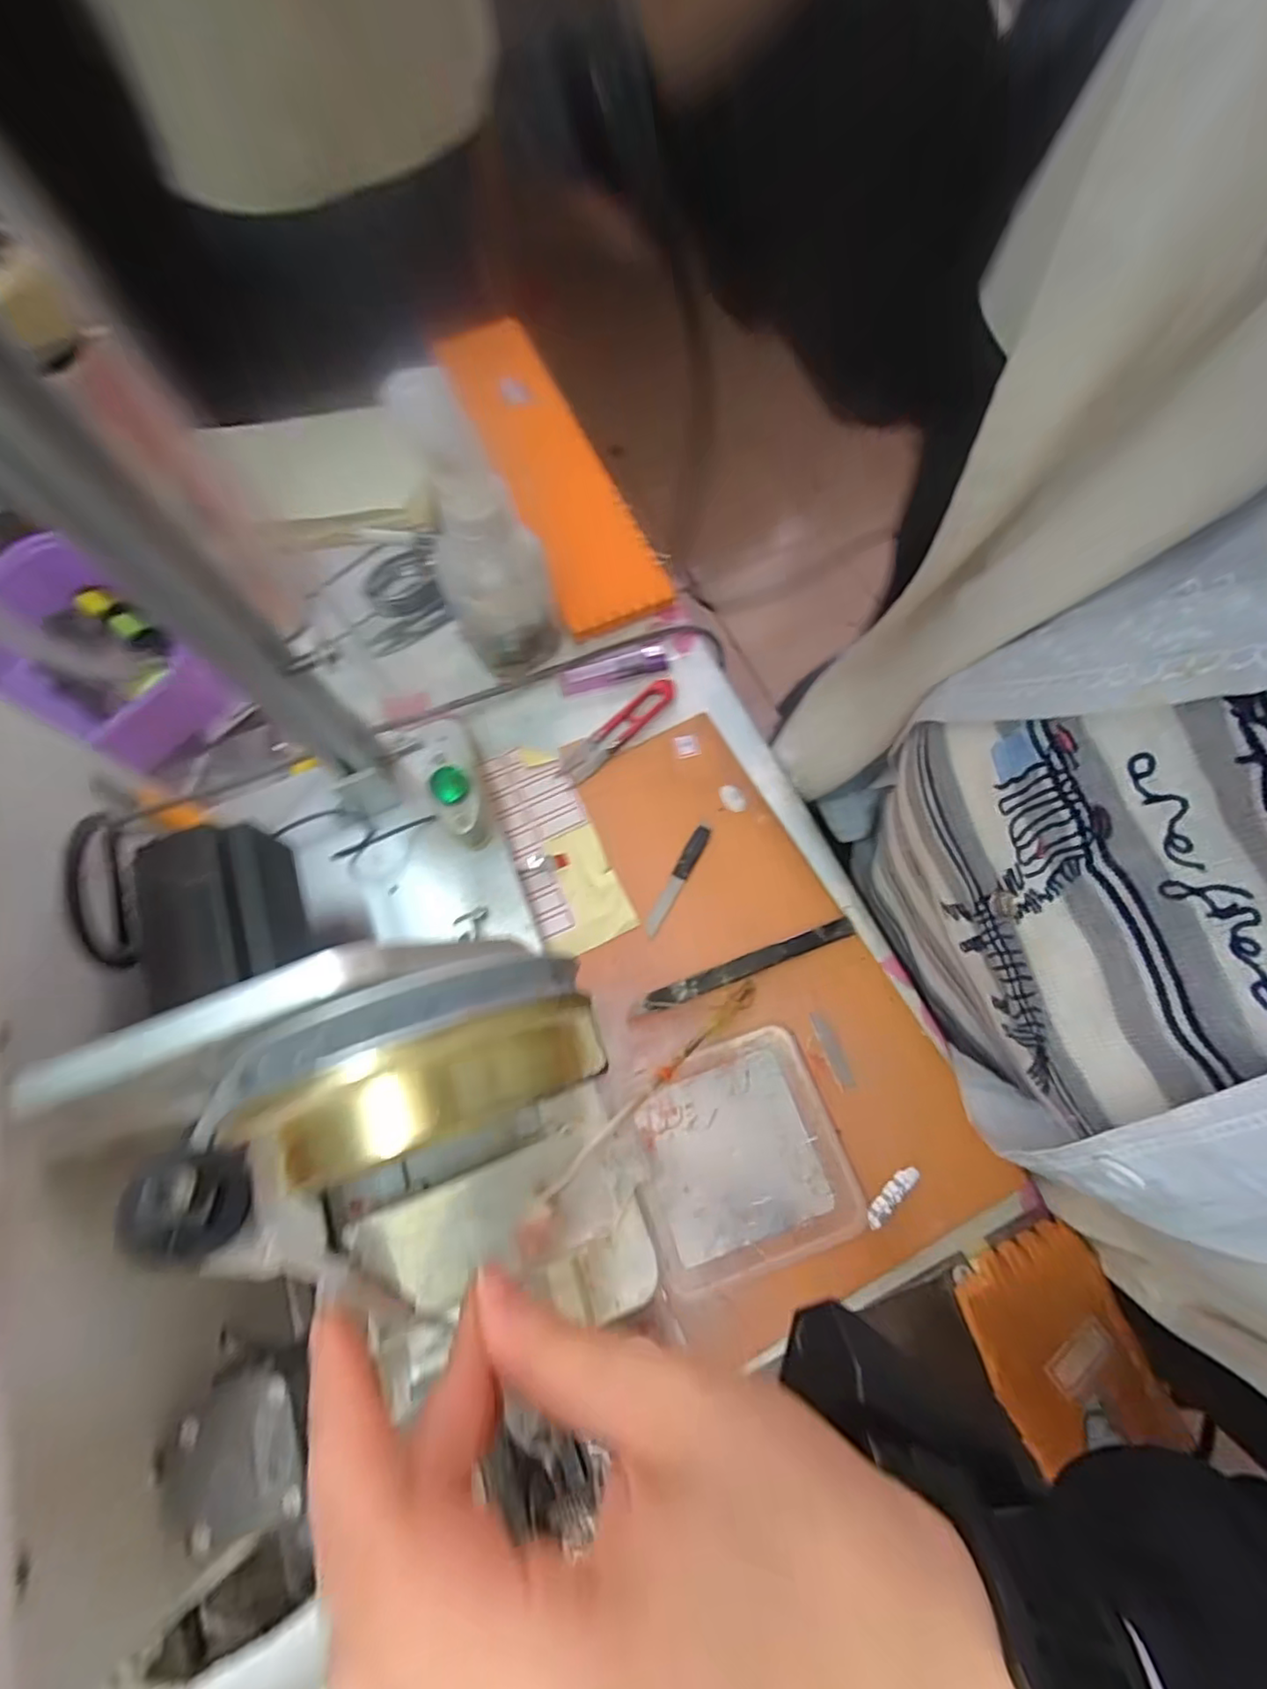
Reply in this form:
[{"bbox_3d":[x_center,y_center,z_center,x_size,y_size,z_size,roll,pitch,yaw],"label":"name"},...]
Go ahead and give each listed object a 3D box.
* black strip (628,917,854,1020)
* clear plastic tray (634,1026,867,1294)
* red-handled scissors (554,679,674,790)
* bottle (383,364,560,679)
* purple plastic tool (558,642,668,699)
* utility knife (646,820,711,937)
[{"bbox_3d":[0.062,0.070,0.356,0.135,0.009,0.012,-20,69,-5],"label":"black strip"},{"bbox_3d":[0.055,0.161,0.325,0.103,0.014,0.104,-19,69,-4],"label":"clear plastic tray"},{"bbox_3d":[-0.012,-0.078,0.416,0.098,0.009,0.022,-43,73,-12],"label":"red-handled scissors"},{"bbox_3d":[-0.088,-0.180,0.367,0.066,0.176,0.069,-20,69,-5],"label":"bottle"},{"bbox_3d":[-0.014,-0.121,0.429,0.076,0.007,0.021,-20,69,-5],"label":"purple plastic tool"},{"bbox_3d":[0.028,0.019,0.382,0.010,0.004,0.078,27,73,13],"label":"utility knife"}]

